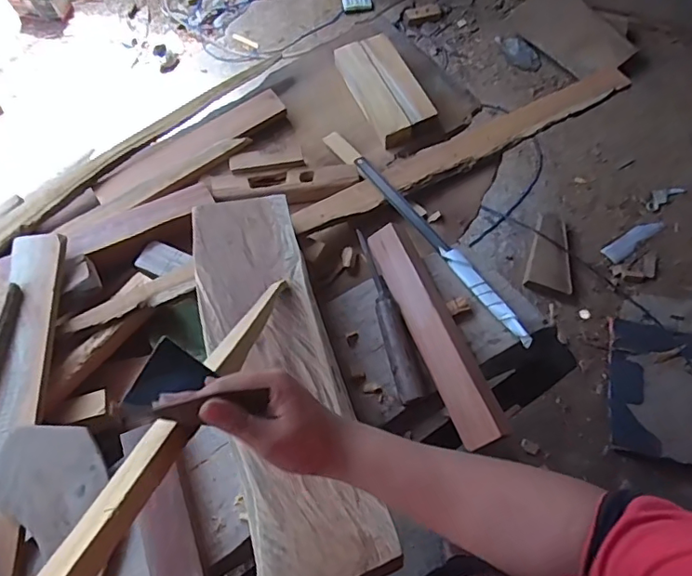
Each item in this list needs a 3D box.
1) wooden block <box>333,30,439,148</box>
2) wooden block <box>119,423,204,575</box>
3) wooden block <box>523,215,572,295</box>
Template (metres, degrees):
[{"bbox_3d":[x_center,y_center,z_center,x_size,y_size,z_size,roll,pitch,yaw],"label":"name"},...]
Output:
[{"bbox_3d":[0.063,-0.329,0.846,0.095,0.032,0.208,-23,67,-8],"label":"wooden block"},{"bbox_3d":[-0.187,0.233,0.539,0.049,0.029,0.179,-21,67,-7],"label":"wooden block"},{"bbox_3d":[0.593,-0.104,1.493,0.118,0.032,0.244,13,67,8],"label":"wooden block"}]

